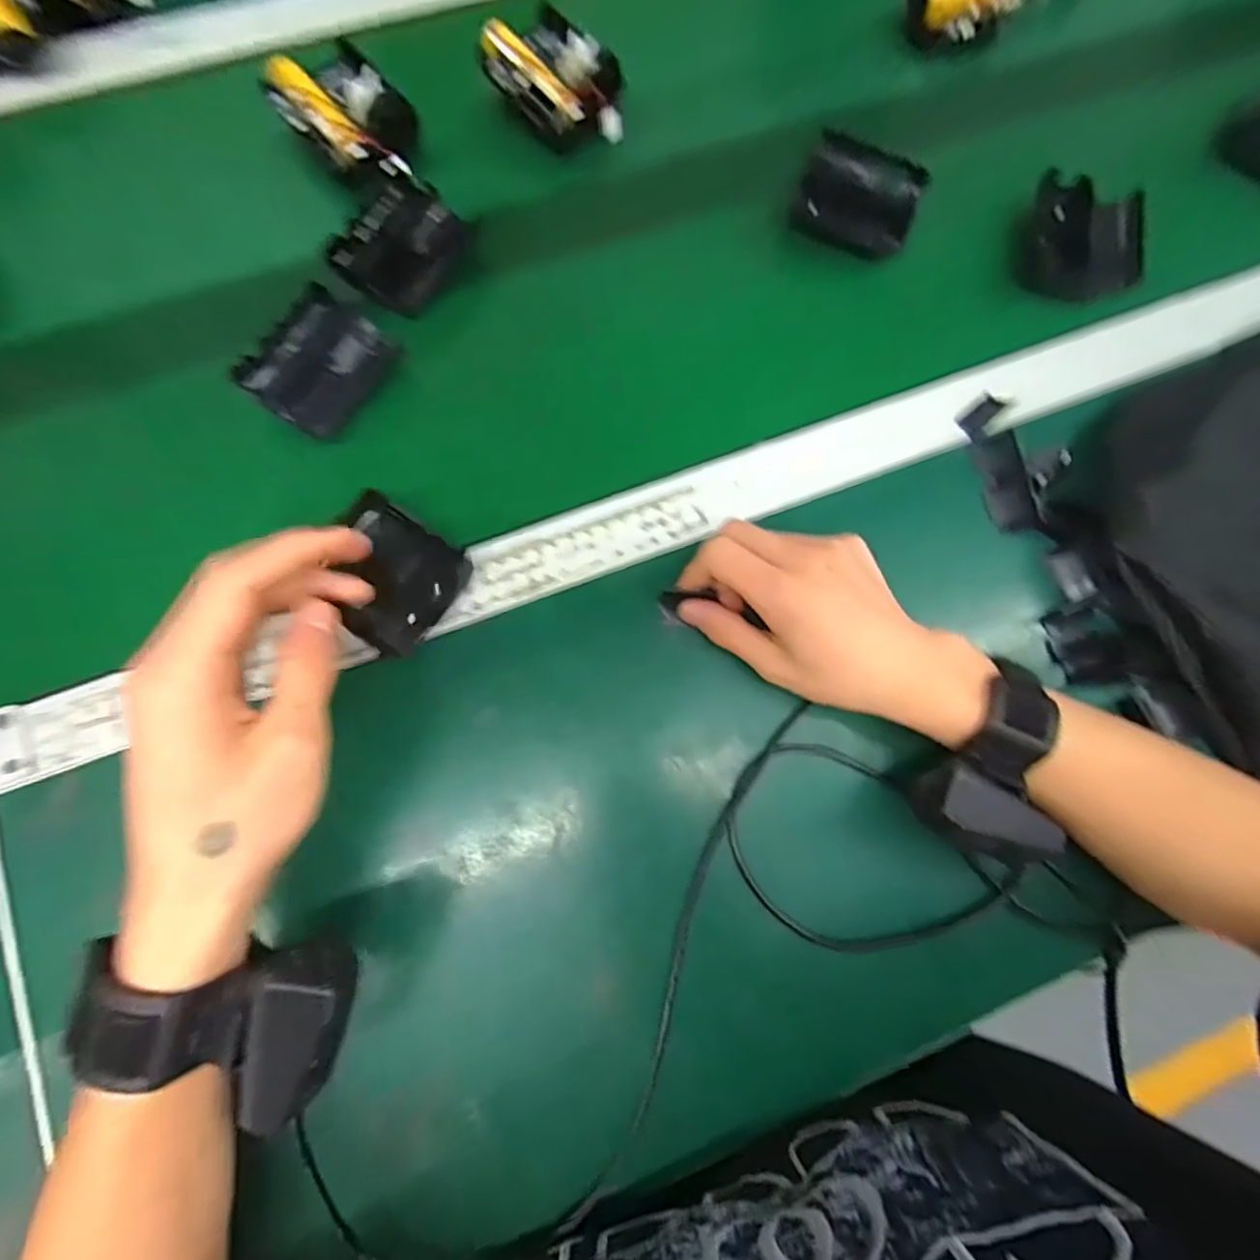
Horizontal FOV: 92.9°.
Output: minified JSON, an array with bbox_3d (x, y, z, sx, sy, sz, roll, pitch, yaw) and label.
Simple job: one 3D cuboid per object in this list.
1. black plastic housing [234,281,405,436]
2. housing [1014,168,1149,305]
[{"bbox_3d":[-0.187,-0.161,0.363,0.054,0.029,0.078,35,81,5],"label":"black plastic housing"},{"bbox_3d":[0.306,-0.262,0.408,0.064,0.035,0.082,4,79,-1],"label":"housing"}]

